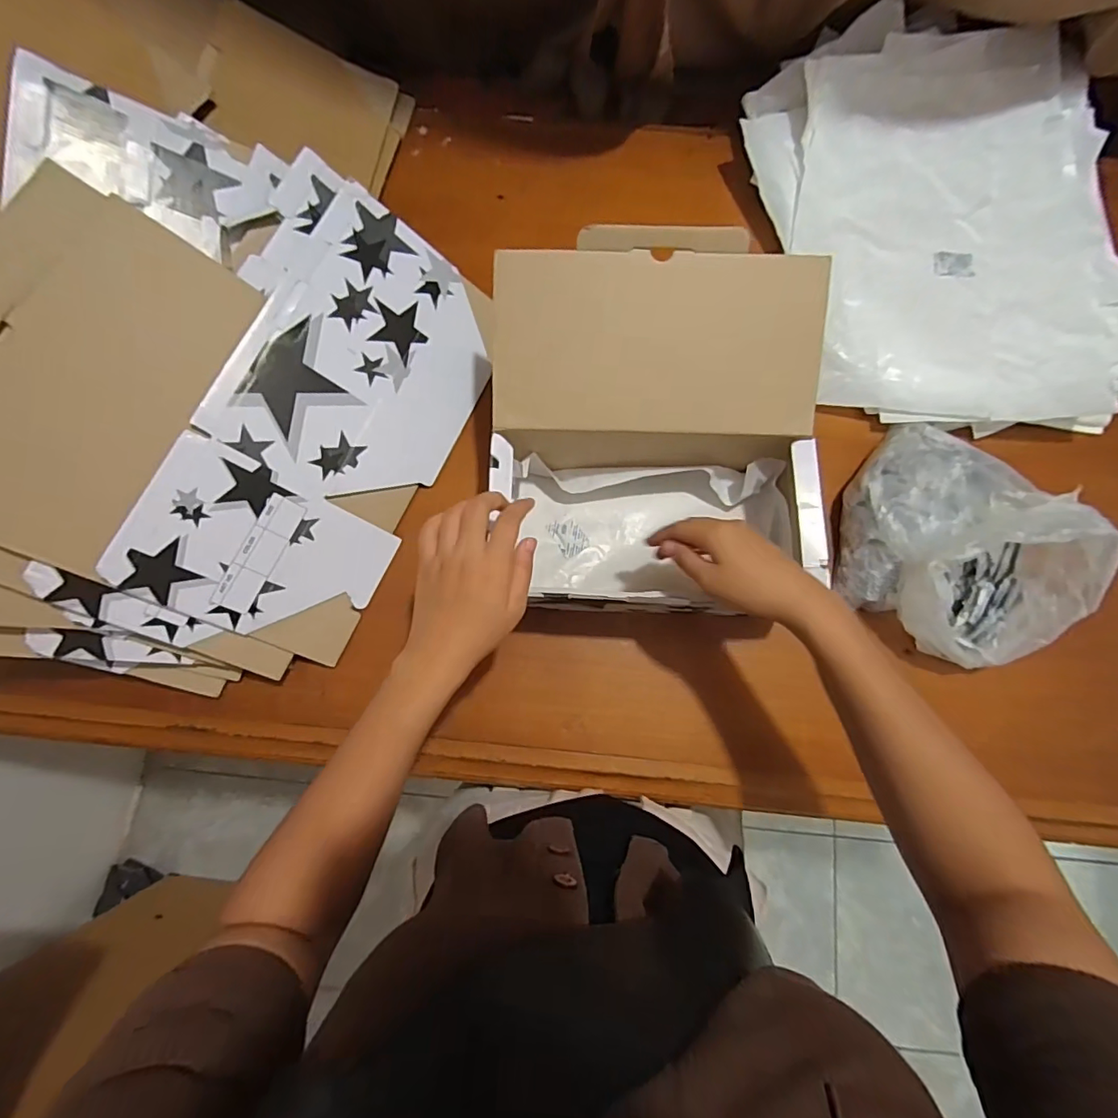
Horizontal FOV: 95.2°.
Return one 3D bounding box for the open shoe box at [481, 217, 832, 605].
[{"bbox_3d":[0.085,-0.105,0.469,0.279,0.172,0.284,1,78,-1],"label":"open shoe box"}]

